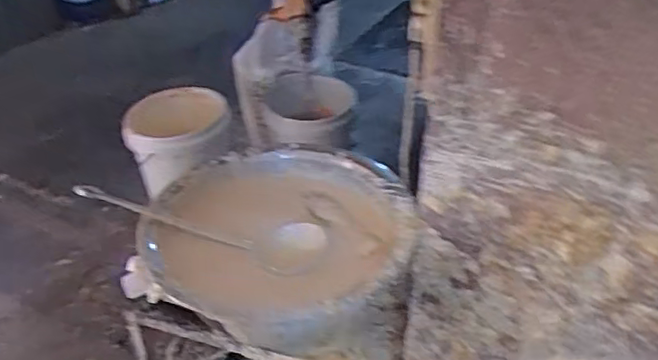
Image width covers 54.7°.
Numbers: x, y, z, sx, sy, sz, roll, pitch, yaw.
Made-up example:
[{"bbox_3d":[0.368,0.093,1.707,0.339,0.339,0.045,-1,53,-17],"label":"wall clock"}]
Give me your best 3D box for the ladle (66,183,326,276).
[{"bbox_3d":[-0.185,0.070,0.947,0.365,0.041,0.103,16,35,-13],"label":"ladle"}]

